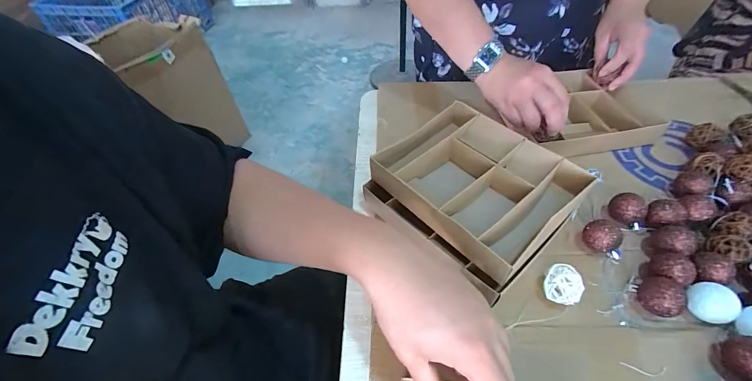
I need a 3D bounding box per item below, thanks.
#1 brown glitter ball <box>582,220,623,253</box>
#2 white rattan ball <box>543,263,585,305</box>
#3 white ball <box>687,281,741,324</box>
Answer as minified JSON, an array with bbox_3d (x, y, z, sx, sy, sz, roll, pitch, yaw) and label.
[{"bbox_3d":[0.260,0.057,0.384,0.031,0.036,0.036,-34,55,-23],"label":"brown glitter ball"},{"bbox_3d":[0.196,0.101,0.348,0.035,0.034,0.033,-2,49,2],"label":"white rattan ball"},{"bbox_3d":[0.333,0.113,0.330,0.036,0.034,0.031,22,54,21],"label":"white ball"}]

